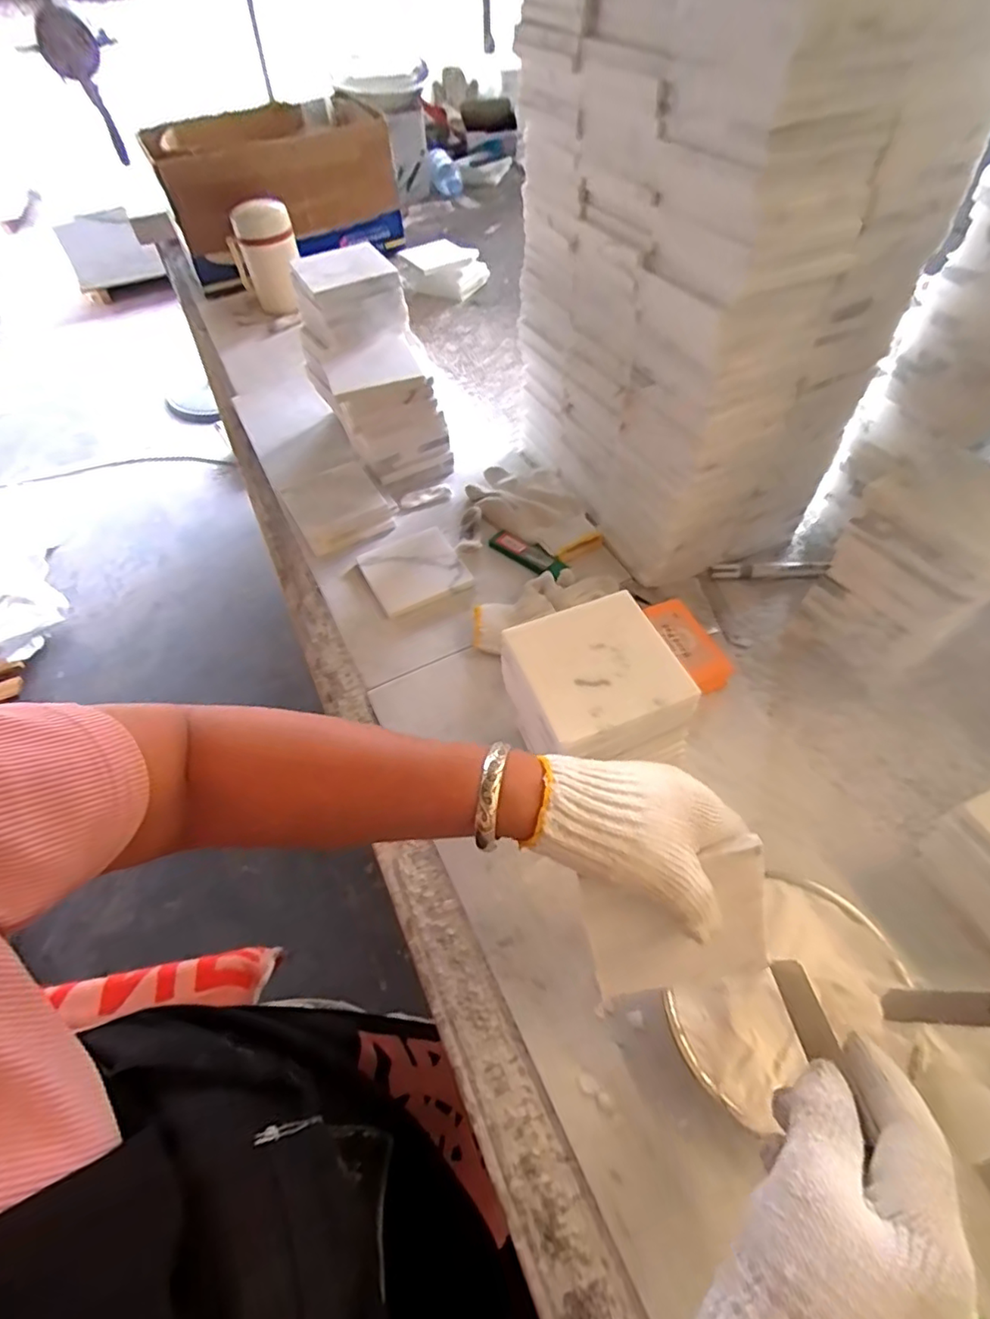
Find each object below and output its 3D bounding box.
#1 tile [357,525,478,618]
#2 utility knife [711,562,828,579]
[{"bbox_3d":[-0.088,-0.098,0.654,0.099,0.007,0.104,-25,58,-14],"label":"tile"},{"bbox_3d":[0.296,-0.098,0.651,0.118,0.010,0.020,1,55,4],"label":"utility knife"}]

